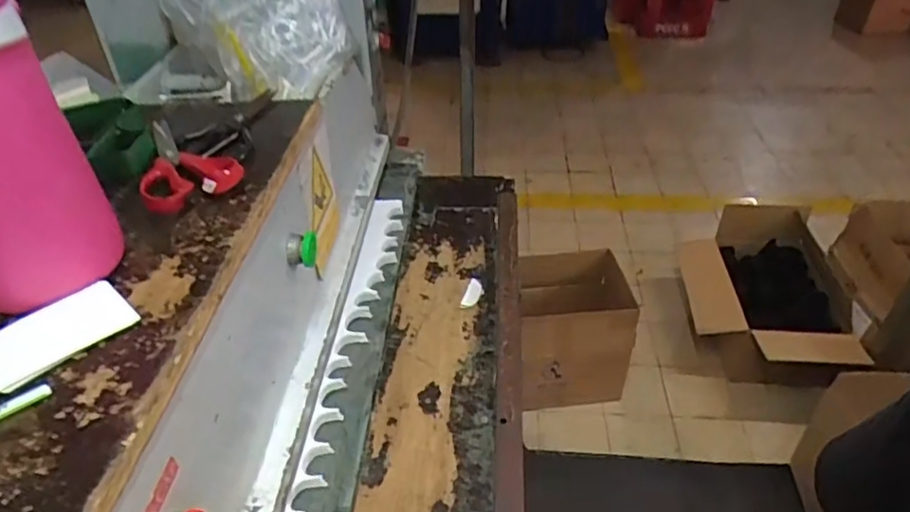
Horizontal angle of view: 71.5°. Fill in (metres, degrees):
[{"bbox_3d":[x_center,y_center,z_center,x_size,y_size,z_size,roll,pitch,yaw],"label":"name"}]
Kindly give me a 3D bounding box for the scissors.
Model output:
[{"bbox_3d":[-0.277,-0.104,0.631,0.089,0.019,0.189,-21,41,-23],"label":"scissors"}]

